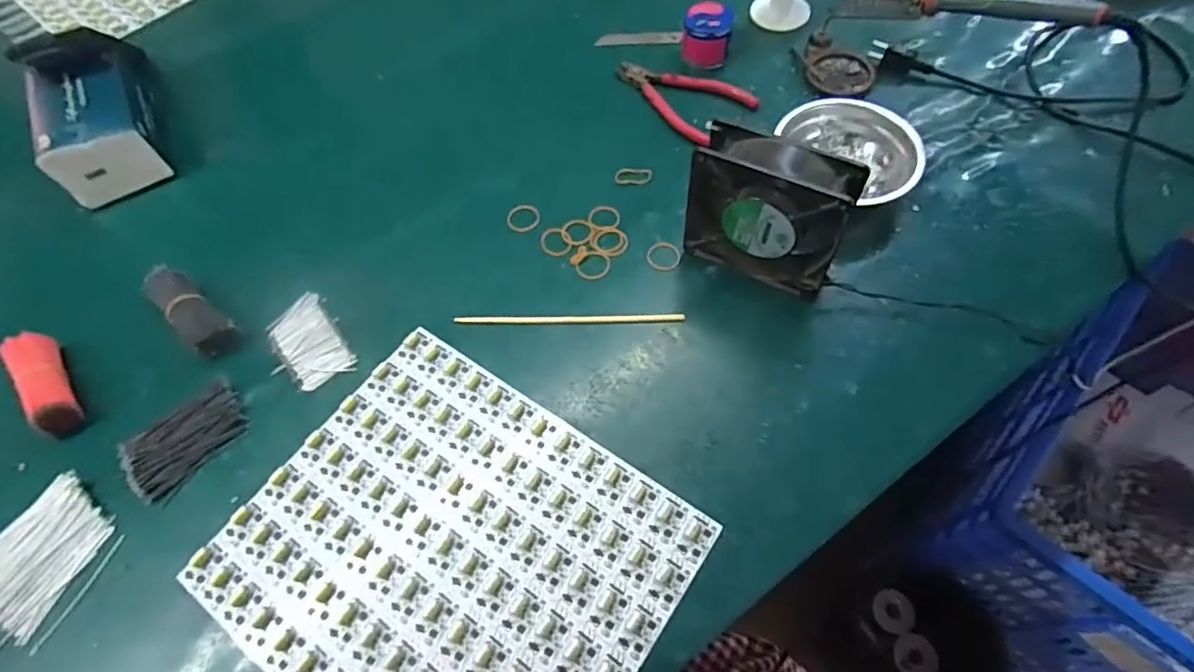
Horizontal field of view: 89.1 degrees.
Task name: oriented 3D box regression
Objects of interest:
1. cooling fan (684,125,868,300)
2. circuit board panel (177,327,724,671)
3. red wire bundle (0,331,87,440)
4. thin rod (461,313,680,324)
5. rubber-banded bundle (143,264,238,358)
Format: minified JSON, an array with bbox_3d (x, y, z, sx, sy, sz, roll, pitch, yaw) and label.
[{"bbox_3d":[0.134,-0.098,0.487,0.123,0.116,0.047,26,66,16],"label":"cooling fan"},{"bbox_3d":[-0.102,0.149,0.420,0.289,0.004,0.239,31,65,19],"label":"circuit board panel"},{"bbox_3d":[-0.443,0.037,0.489,0.031,0.033,0.093,-37,66,-16],"label":"red wire bundle"},{"bbox_3d":[-0.023,-0.015,0.513,0.190,0.004,0.010,-2,62,2],"label":"thin rod"},{"bbox_3d":[-0.341,-0.020,0.509,0.096,0.032,0.033,36,69,20],"label":"rubber-banded bundle"}]

